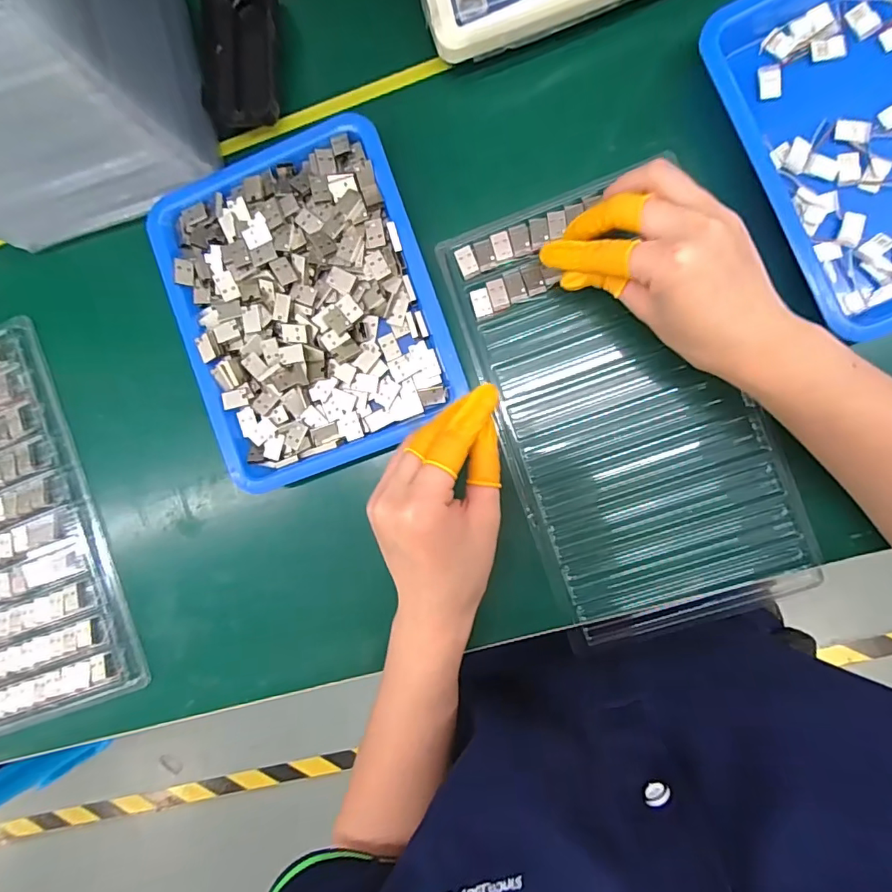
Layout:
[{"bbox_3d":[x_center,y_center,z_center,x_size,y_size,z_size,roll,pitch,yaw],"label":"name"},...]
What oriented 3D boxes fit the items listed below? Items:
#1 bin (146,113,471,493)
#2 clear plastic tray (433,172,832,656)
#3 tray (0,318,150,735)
[{"bbox_3d":[-0.096,-0.095,0.340,0.168,0.032,0.215,-20,87,7],"label":"bin"},{"bbox_3d":[0.113,-0.025,0.328,0.155,0.013,0.285,-20,87,7],"label":"clear plastic tray"},{"bbox_3d":[-0.351,0.067,0.386,0.164,0.019,0.294,-19,87,7],"label":"tray"}]

